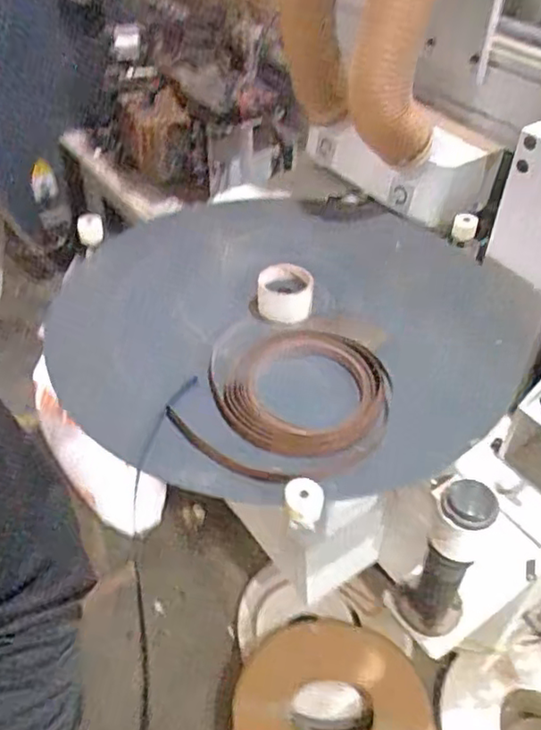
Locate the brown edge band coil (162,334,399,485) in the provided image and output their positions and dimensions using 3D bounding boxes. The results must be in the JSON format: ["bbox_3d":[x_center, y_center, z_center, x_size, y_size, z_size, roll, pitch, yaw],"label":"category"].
[{"bbox_3d":[0.030,0.041,0.844,0.255,0.043,0.263,1,44,-1],"label":"brown edge band coil"}]

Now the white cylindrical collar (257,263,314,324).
[{"bbox_3d":[0.022,-0.107,0.969,0.087,0.053,0.096,2,44,0],"label":"white cylindrical collar"}]

